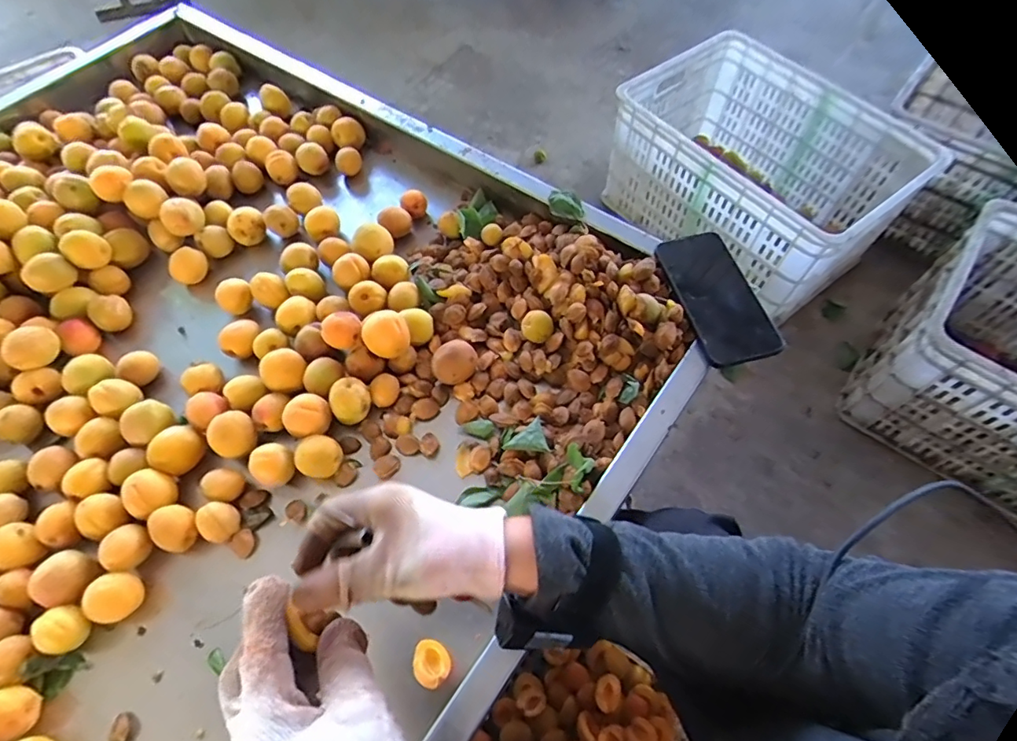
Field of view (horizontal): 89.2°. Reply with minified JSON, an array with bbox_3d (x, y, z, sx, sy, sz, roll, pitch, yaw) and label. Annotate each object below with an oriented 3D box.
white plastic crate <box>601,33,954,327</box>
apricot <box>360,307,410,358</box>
[{"bbox_3d":[0.542,-0.451,1.147,0.461,0.272,0.568,-36,67,-17],"label":"white plastic crate"},{"bbox_3d":[-0.130,-0.037,0.552,0.047,0.045,0.040,-21,63,-10],"label":"apricot"}]

